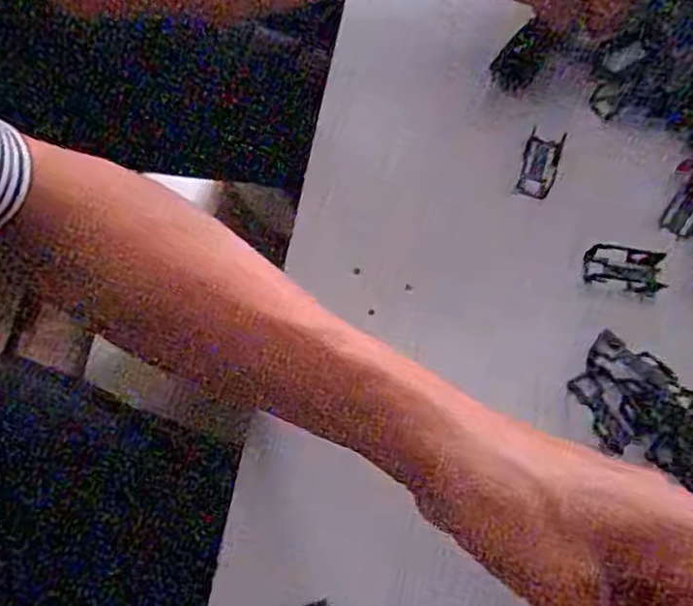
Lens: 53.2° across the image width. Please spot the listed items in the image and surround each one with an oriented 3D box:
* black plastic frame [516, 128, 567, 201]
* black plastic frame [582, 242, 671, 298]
[{"bbox_3d":[0.110,-0.079,0.392,0.020,0.007,0.047,20,69,3],"label":"black plastic frame"},{"bbox_3d":[0.146,-0.019,0.365,0.041,0.016,0.019,15,69,1],"label":"black plastic frame"}]

